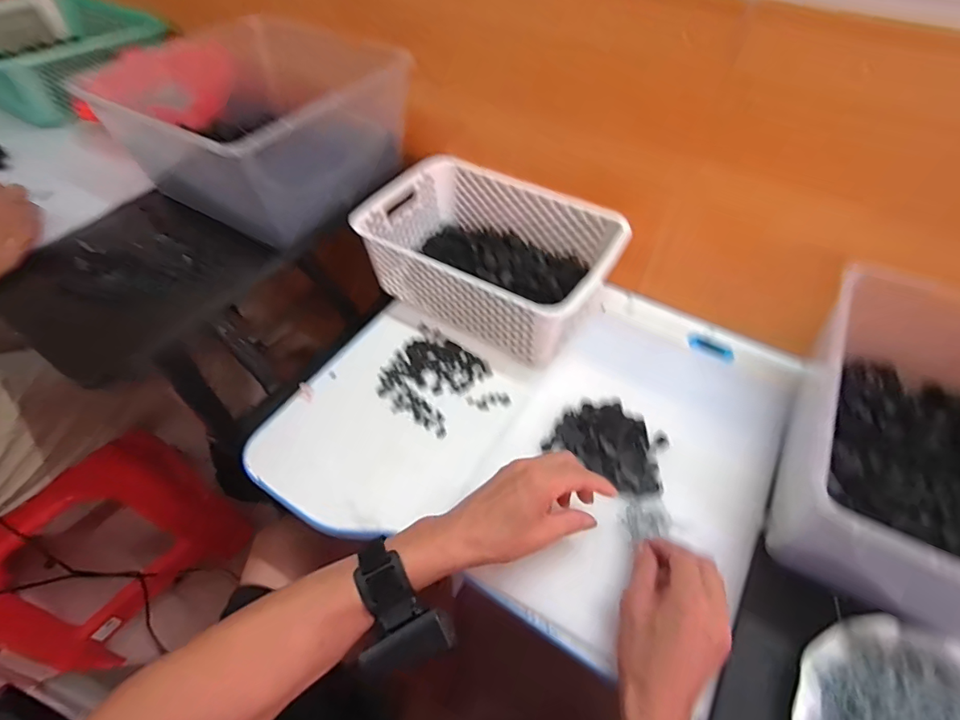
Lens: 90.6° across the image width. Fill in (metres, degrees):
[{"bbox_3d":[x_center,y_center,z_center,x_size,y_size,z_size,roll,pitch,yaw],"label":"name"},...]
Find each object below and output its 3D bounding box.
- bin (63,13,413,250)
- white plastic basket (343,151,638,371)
[{"bbox_3d":[-0.290,-0.330,0.644,0.369,0.149,0.286,31,59,22],"label":"bin"},{"bbox_3d":[0.014,-0.145,0.637,0.310,0.097,0.205,27,57,20],"label":"white plastic basket"}]

